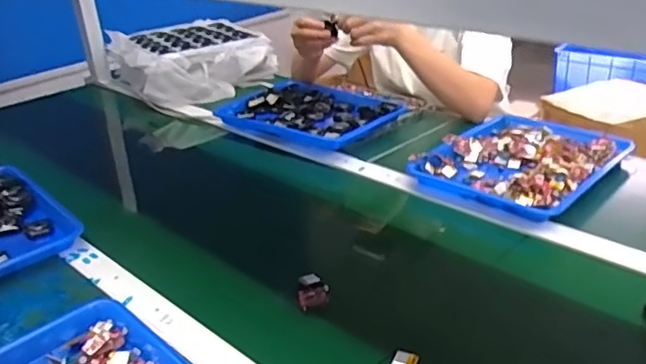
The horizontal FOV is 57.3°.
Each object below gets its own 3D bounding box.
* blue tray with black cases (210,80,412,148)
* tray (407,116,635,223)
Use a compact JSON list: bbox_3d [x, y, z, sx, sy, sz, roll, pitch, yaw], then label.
[{"bbox_3d":[-0.025,-0.154,1.216,0.362,0.042,0.261,15,32,34],"label":"blue tray with black cases"},{"bbox_3d":[0.326,-0.037,0.959,0.243,0.038,0.313,20,35,40],"label":"tray"}]

